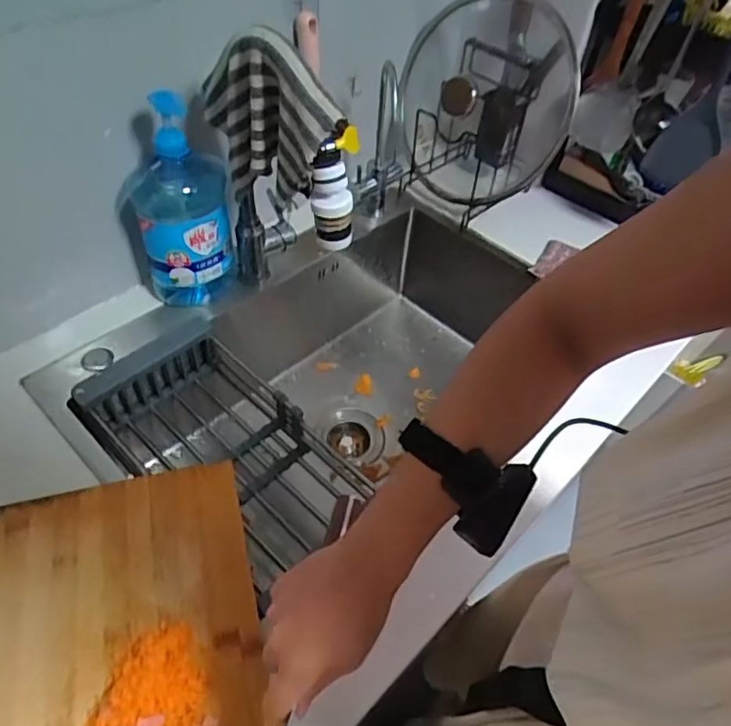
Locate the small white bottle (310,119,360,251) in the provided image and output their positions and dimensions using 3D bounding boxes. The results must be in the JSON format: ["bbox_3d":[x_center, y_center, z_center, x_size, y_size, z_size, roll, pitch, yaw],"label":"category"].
[{"bbox_3d":[-0.033,-0.181,0.601,0.044,0.132,0.039,-1,50,-5],"label":"small white bottle"}]

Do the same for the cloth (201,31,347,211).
[{"bbox_3d":[-0.111,-0.258,0.612,0.204,0.161,0.042,36,56,24],"label":"cloth"}]

